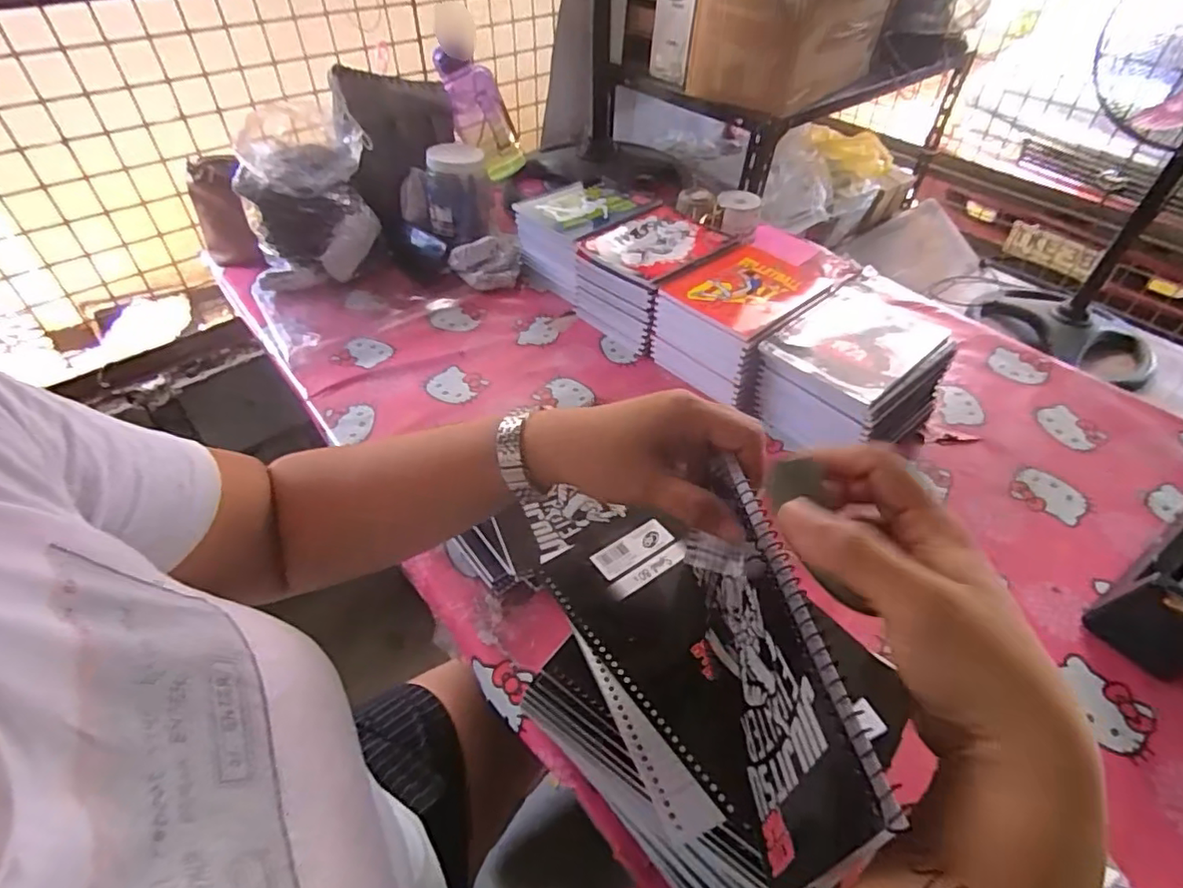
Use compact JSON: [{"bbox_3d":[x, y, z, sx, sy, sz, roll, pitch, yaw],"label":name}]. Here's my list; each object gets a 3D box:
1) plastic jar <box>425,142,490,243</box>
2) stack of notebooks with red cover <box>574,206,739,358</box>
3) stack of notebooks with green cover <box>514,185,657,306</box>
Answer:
[{"bbox_3d":[-0.233,-0.437,1.053,0.106,0.142,0.109,-8,47,-8],"label":"plastic jar"},{"bbox_3d":[0.091,-0.263,0.935,0.169,0.113,0.200,35,54,28],"label":"stack of notebooks with red cover"},{"bbox_3d":[-0.008,-0.347,1.016,0.187,0.119,0.175,-30,54,-27],"label":"stack of notebooks with green cover"}]

